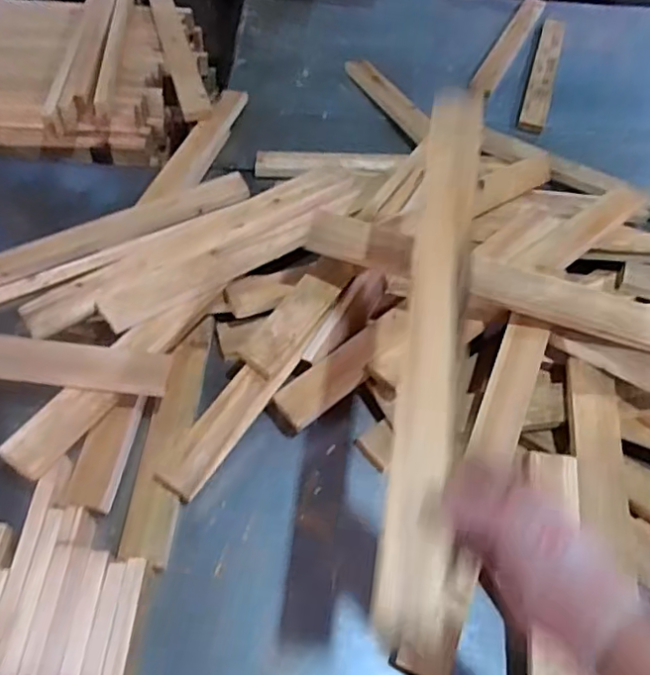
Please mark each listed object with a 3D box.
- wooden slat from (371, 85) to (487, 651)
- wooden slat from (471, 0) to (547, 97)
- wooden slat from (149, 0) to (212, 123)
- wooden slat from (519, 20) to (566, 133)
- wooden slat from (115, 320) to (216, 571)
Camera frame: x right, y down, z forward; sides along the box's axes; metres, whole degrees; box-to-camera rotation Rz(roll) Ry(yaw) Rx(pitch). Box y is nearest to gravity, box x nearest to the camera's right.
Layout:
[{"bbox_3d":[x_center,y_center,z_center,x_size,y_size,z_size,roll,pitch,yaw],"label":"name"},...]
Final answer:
[{"bbox_3d":[0.096,-0.030,0.498,0.049,0.017,0.515,9,61,4],"label":"wooden slat"},{"bbox_3d":[0.455,-0.729,1.448,0.057,0.013,0.568,22,53,14],"label":"wooden slat"},{"bbox_3d":[-0.299,-0.586,1.193,0.053,0.019,0.488,-13,53,-13],"label":"wooden slat"},{"bbox_3d":[0.490,-0.600,1.323,0.052,0.026,0.493,16,52,10],"label":"wooden slat"},{"bbox_3d":[-0.184,0.112,0.715,0.051,0.029,0.320,3,51,-1],"label":"wooden slat"}]

